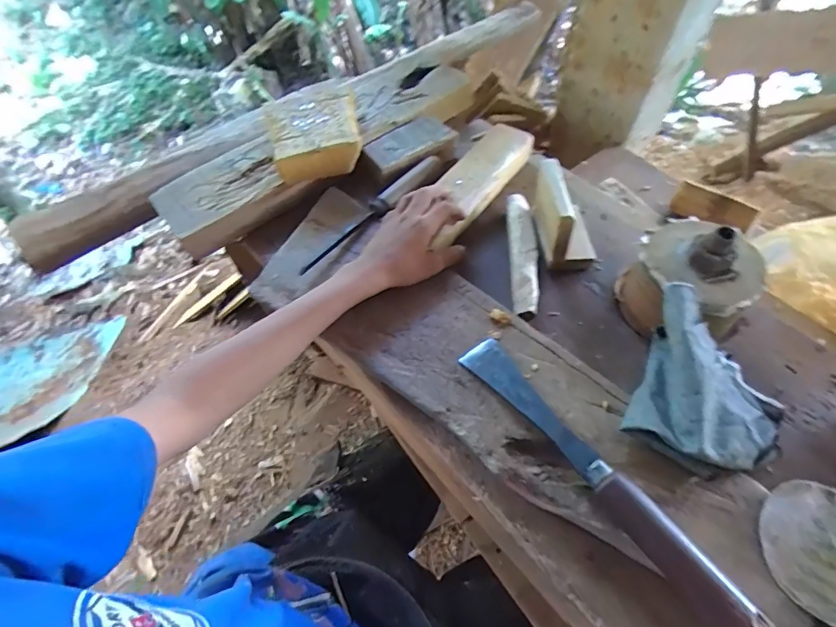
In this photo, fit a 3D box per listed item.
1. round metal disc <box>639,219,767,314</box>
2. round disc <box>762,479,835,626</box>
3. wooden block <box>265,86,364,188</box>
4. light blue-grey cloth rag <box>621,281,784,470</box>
[{"bbox_3d":[0.256,-0.053,0.379,0.092,0.038,0.096,-2,59,3],"label":"round metal disc"},{"bbox_3d":[0.287,0.162,0.297,0.083,0.015,0.092,9,53,26],"label":"round disc"},{"bbox_3d":[-0.130,-0.225,0.543,0.111,0.038,0.133,-11,59,-3],"label":"wooden block"},{"bbox_3d":[0.244,0.065,0.355,0.123,0.071,0.126,21,62,15],"label":"light blue-grey cloth rag"}]

